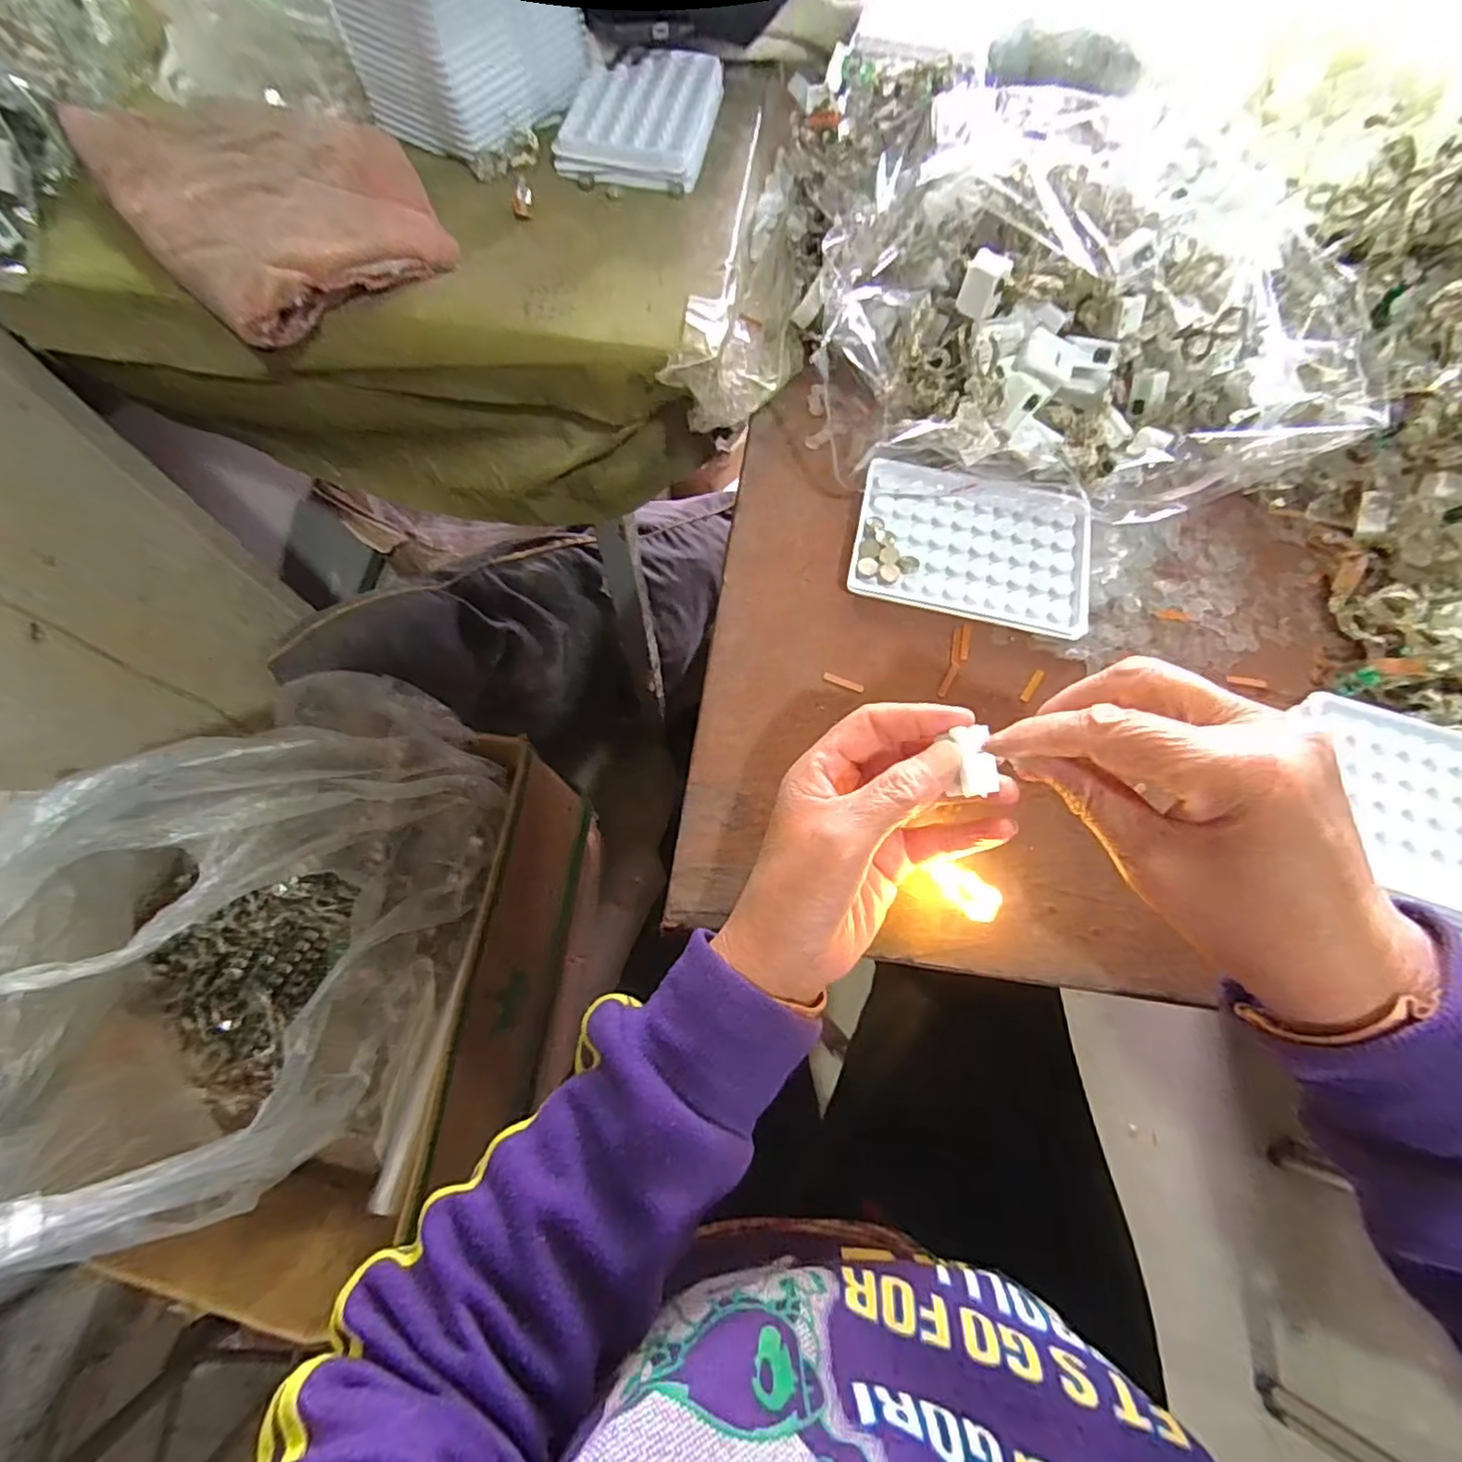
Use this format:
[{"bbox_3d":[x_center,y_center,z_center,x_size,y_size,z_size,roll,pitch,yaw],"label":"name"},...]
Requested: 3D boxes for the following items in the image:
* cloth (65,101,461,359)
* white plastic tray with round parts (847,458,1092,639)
[{"bbox_3d":[-0.276,-0.325,0.385,0.146,0.031,0.208,-40,74,-15],"label":"cloth"},{"bbox_3d":[0.138,-0.109,0.367,0.128,0.013,0.097,13,69,4],"label":"white plastic tray with round parts"}]

